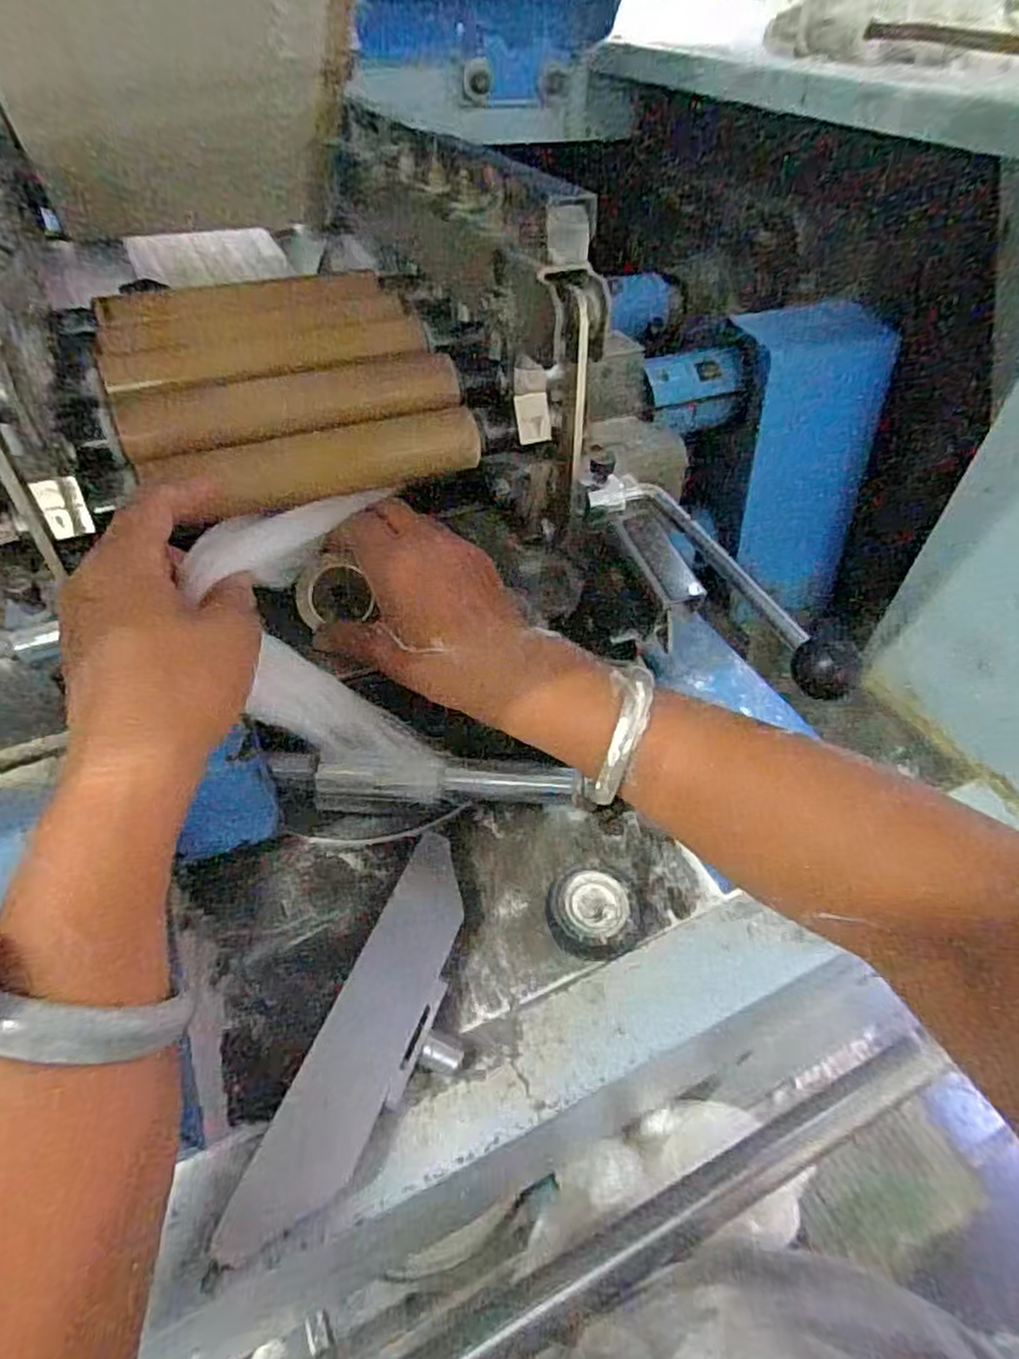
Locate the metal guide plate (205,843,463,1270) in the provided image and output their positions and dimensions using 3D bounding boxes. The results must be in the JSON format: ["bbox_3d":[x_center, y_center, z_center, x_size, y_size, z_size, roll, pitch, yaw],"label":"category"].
[{"bbox_3d":[-0.054,0.167,0.318,0.056,0.032,0.185,16,48,12],"label":"metal guide plate"}]

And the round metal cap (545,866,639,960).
[{"bbox_3d":[0.045,0.129,0.366,0.048,0.022,0.049,1,46,-1],"label":"round metal cap"}]

